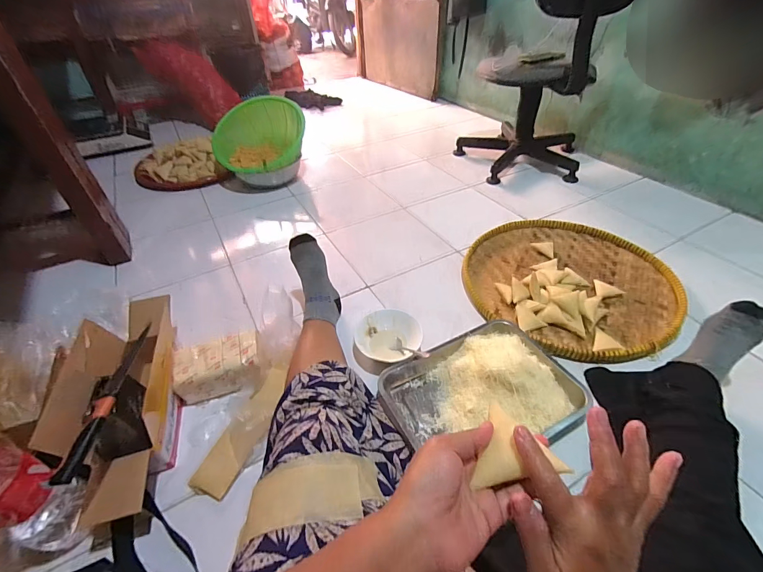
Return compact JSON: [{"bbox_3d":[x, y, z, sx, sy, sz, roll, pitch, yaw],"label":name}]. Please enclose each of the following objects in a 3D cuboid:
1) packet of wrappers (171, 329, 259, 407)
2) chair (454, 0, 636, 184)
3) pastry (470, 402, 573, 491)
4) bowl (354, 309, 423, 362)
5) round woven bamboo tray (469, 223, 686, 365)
[{"bbox_3d":[-0.329,0.166,0.740,0.158,0.078,0.111,-6,43,-4],"label":"packet of wrappers"},{"bbox_3d":[0.550,-0.793,1.269,0.487,0.733,0.404,8,44,11],"label":"chair"},{"bbox_3d":[0.106,0.147,0.304,0.060,0.017,0.074,-43,49,-10],"label":"pastry"},{"bbox_3d":[0.015,0.118,0.800,0.138,0.058,0.135,-1,43,1],"label":"bowl"},{"bbox_3d":[0.487,-0.019,0.943,0.510,0.054,0.509,-1,43,1],"label":"round woven bamboo tray"}]

